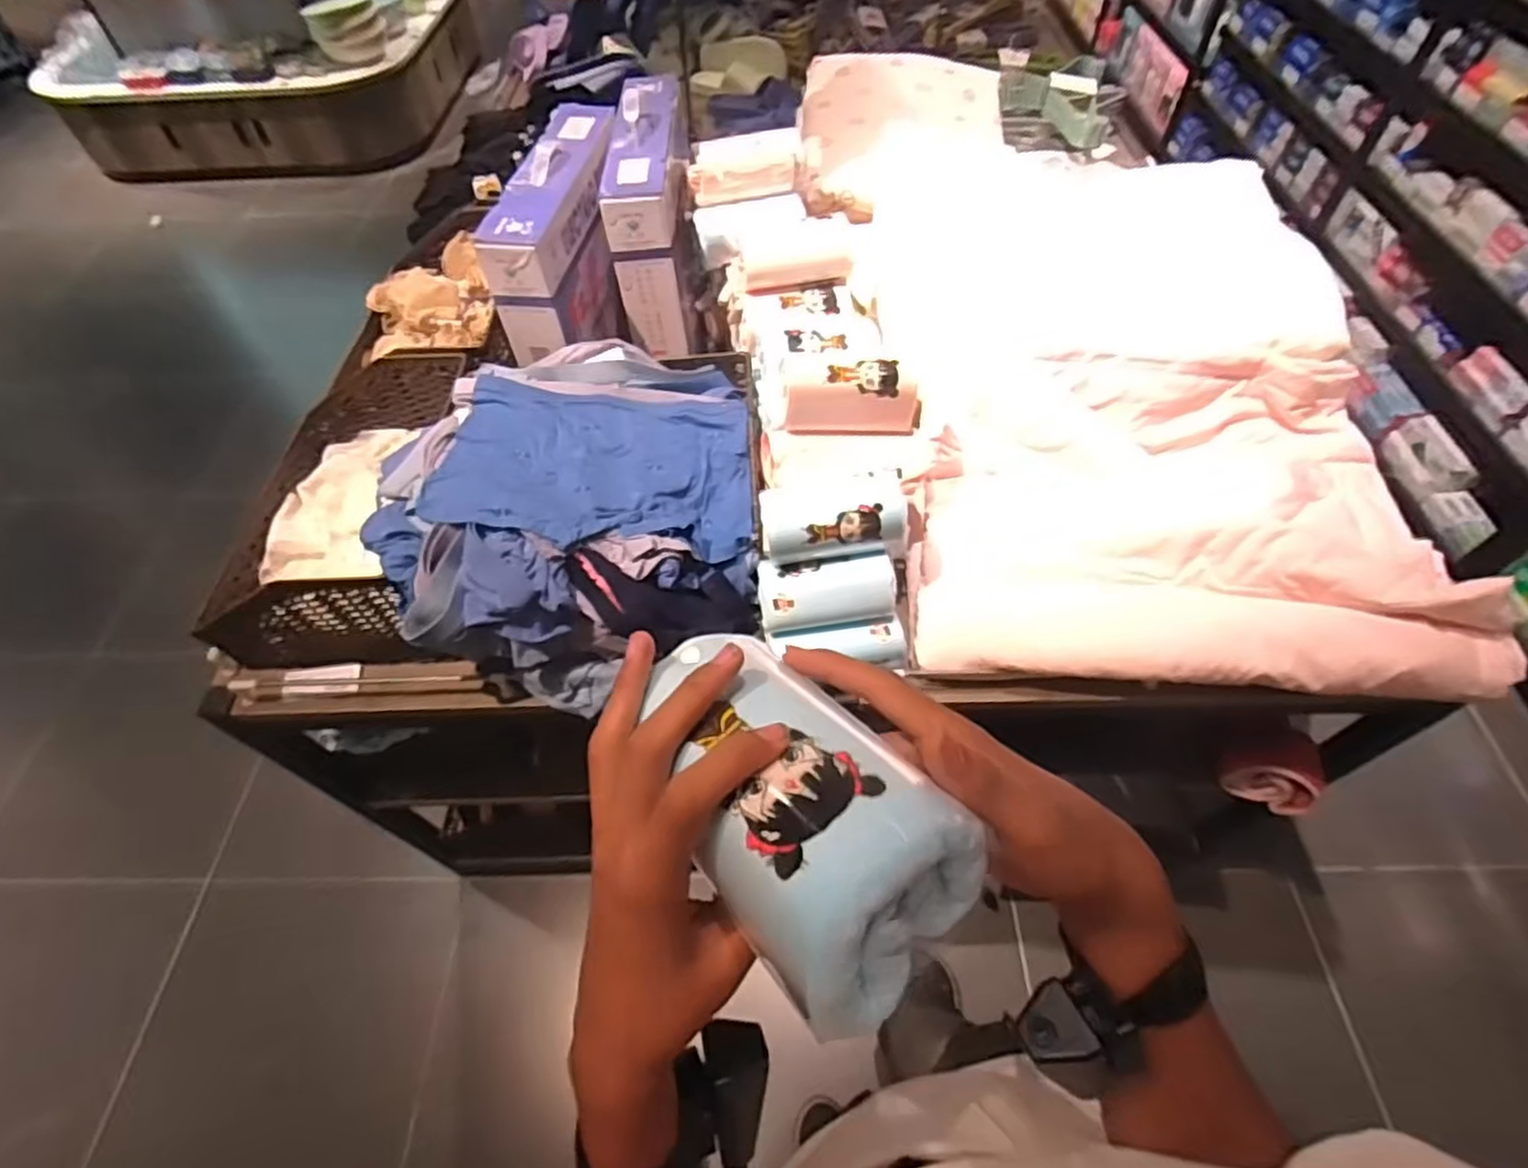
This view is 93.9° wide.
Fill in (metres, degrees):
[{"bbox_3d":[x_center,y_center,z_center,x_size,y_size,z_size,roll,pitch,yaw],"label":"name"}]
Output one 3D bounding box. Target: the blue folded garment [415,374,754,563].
[{"bbox_3d":[-0.196,-0.143,0.887,0.366,0.043,0.251,7,54,-10],"label":"blue folded garment"}]

